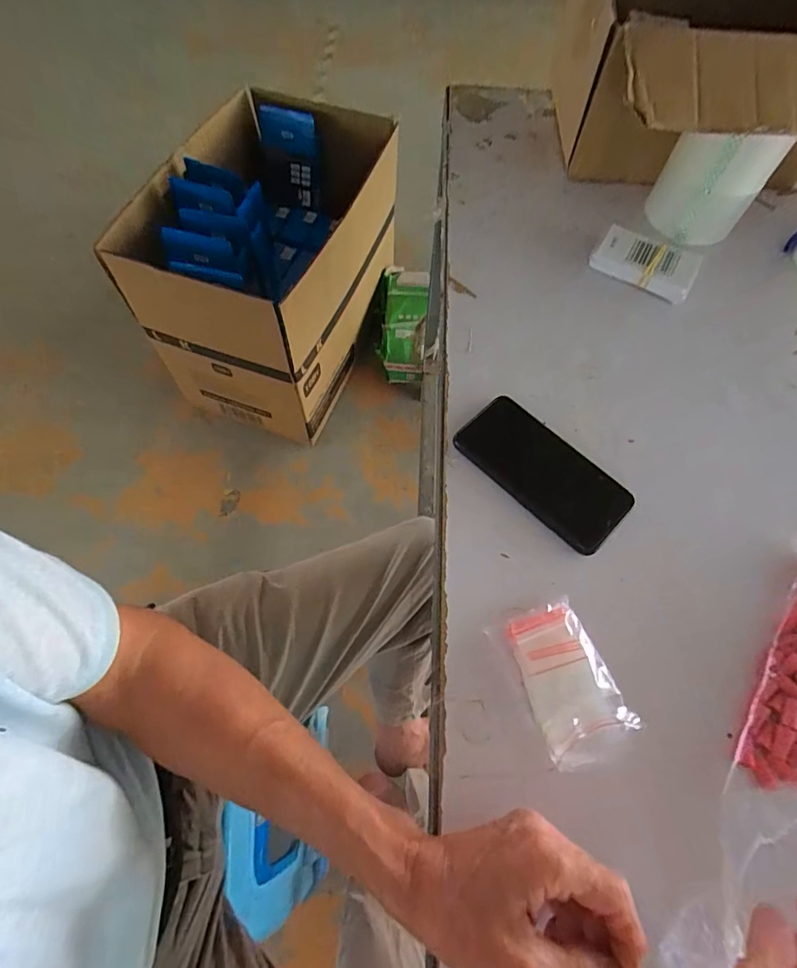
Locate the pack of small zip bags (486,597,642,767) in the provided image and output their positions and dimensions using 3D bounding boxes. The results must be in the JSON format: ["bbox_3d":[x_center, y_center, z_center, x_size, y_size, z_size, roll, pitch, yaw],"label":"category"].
[{"bbox_3d":[0.124,0.146,0.360,0.065,0.019,0.107,-19,66,-10],"label":"pack of small zip bags"}]

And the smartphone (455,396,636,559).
[{"bbox_3d":[0.130,-0.013,0.441,0.156,0.010,0.074,42,70,17],"label":"smartphone"}]

